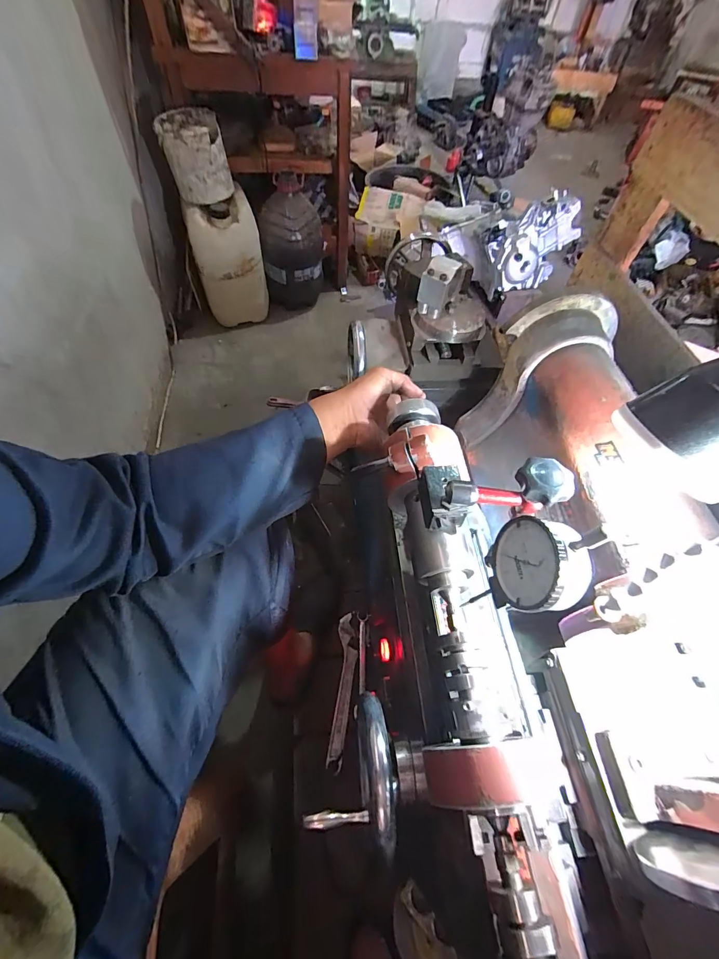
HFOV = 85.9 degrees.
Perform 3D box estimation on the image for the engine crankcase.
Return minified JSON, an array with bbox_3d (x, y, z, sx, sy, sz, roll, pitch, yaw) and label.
[{"bbox_3d":[0.665,-0.900,1.472,0.303,0.237,0.207,-34,65,-22],"label":"engine crankcase"}]

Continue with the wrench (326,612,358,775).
[{"bbox_3d":[-0.032,0.415,0.780,0.041,0.014,0.273,5,58,0],"label":"wrench"}]

